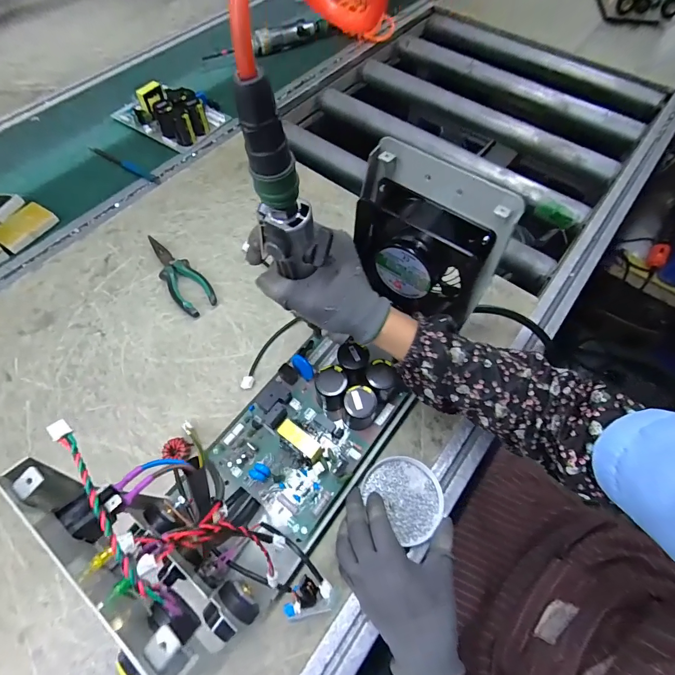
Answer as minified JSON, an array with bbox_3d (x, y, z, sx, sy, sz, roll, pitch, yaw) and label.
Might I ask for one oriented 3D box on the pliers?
[{"bbox_3d":[-0.233,-0.092,0.529,0.049,0.021,0.151,-38,69,-19],"label":"pliers"}]

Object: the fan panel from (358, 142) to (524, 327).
[{"bbox_3d":[0.078,-0.085,0.353,0.146,0.151,0.052,35,67,16],"label":"fan panel"}]

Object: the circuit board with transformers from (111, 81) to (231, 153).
[{"bbox_3d":[-0.316,-0.432,0.682,0.180,0.052,0.128,30,66,14],"label":"circuit board with transformers"}]

